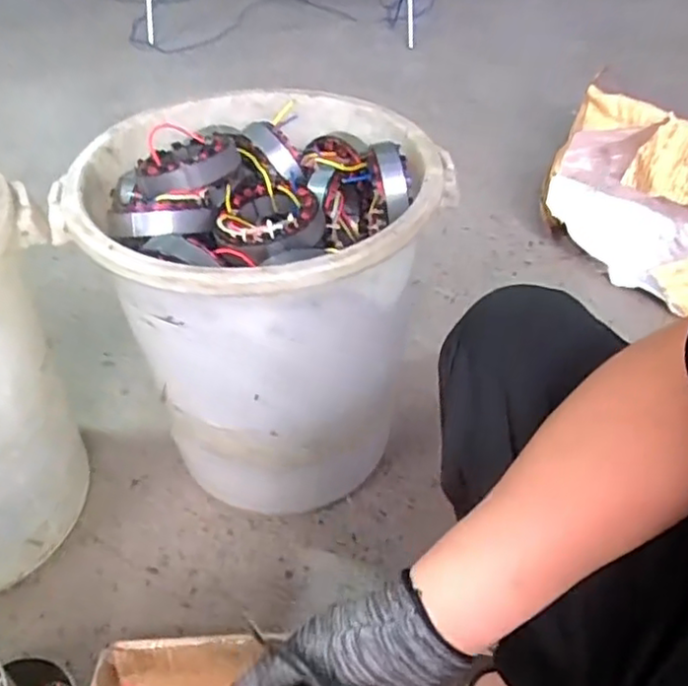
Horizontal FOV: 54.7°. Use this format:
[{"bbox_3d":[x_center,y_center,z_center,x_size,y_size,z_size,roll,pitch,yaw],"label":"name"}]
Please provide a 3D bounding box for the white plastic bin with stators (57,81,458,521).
[{"bbox_3d":[-0.095,-0.041,0.885,0.393,0.438,0.382,0,44,0],"label":"white plastic bin with stators"}]

